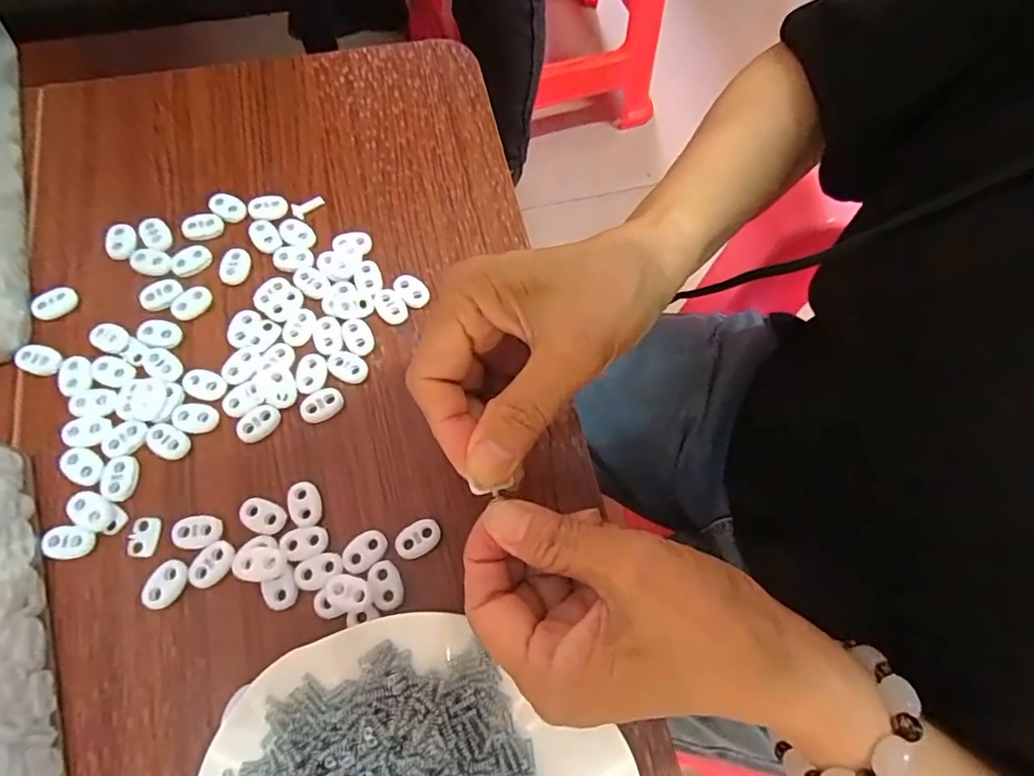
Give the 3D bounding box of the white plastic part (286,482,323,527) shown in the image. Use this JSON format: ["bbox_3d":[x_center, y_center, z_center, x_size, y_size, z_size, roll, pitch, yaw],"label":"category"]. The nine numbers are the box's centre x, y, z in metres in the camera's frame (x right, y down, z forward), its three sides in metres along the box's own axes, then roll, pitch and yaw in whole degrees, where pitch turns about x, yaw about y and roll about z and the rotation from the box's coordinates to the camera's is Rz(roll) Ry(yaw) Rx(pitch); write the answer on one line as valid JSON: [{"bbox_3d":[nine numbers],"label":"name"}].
[{"bbox_3d":[-0.107,0.058,0.279,0.016,0.004,0.022,-18,72,-10],"label":"white plastic part"}]

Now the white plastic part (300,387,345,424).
[{"bbox_3d":[-0.104,0.009,0.299,0.022,0.005,0.016,-28,74,-13],"label":"white plastic part"}]

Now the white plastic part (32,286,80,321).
[{"bbox_3d":[-0.260,-0.048,0.313,0.023,0.005,0.014,-29,74,-13],"label":"white plastic part"}]

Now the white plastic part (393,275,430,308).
[{"bbox_3d":[-0.062,-0.056,0.325,0.022,0.007,0.014,41,72,11],"label":"white plastic part"}]

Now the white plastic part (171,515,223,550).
[{"bbox_3d":[-0.156,0.070,0.271,0.022,0.004,0.016,-3,70,-5],"label":"white plastic part"}]

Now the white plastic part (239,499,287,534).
[{"bbox_3d":[-0.126,0.063,0.275,0.024,0.004,0.014,21,70,4],"label":"white plastic part"}]

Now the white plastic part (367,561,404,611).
[{"bbox_3d":[-0.063,0.094,0.266,0.015,0.007,0.022,-18,72,-10],"label":"white plastic part"}]

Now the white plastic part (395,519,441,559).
[{"bbox_3d":[-0.049,0.074,0.275,0.023,0.004,0.015,-29,74,-13],"label":"white plastic part"}]

